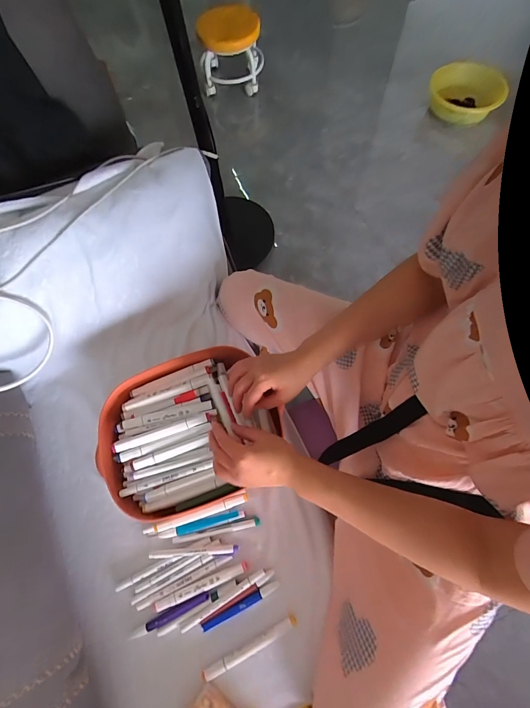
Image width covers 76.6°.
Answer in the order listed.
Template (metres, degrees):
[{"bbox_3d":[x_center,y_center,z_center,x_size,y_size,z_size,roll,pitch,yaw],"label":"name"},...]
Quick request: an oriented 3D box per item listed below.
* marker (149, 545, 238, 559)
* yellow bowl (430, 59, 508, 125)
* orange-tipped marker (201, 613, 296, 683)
[{"bbox_3d":[-0.112,0.311,0.526,0.139,0.011,0.012,-5,68,0],"label":"marker"},{"bbox_3d":[0.809,-1.052,1.351,0.280,0.062,0.326,35,74,15],"label":"yellow bowl"},{"bbox_3d":[-0.021,0.423,0.482,0.150,0.011,0.018,-28,70,-9],"label":"orange-tipped marker"}]

